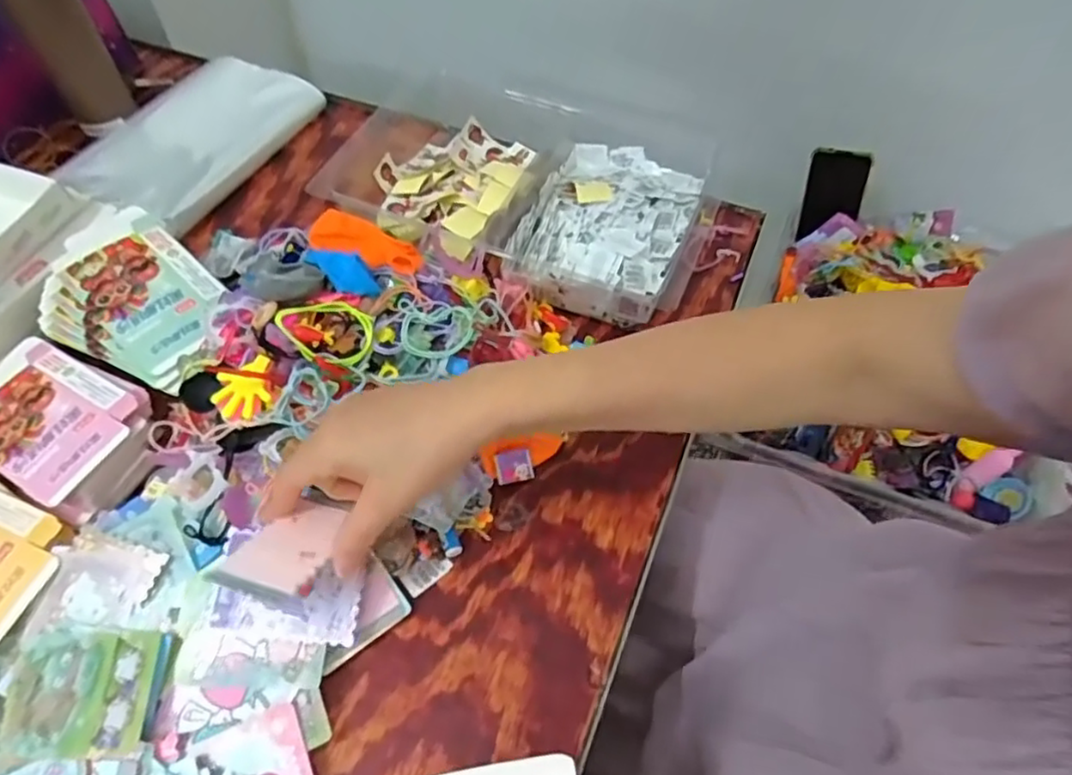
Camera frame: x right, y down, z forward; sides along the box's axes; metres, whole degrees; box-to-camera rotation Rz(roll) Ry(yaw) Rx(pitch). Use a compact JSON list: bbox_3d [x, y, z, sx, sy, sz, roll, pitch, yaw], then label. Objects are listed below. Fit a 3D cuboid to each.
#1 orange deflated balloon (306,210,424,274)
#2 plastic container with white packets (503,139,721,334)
[{"bbox_3d":[-0.130,-0.111,0.517,0.086,0.018,0.039,21,58,0],"label":"orange deflated balloon"},{"bbox_3d":[0.064,-0.141,0.584,0.153,0.048,0.191,21,59,14],"label":"plastic container with white packets"}]

